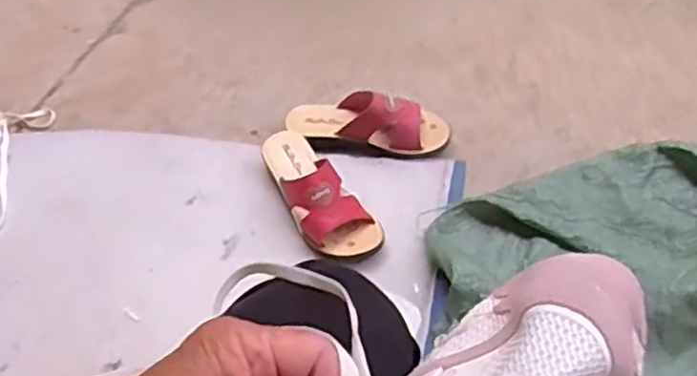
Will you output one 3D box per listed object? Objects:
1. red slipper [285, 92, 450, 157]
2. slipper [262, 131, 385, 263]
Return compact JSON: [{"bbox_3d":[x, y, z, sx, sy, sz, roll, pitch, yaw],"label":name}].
[{"bbox_3d":[0.026,-0.096,1.005,0.225,0.070,0.076,7,53,11],"label":"red slipper"},{"bbox_3d":[-0.044,-0.002,0.941,0.077,0.073,0.226,-31,55,-17],"label":"slipper"}]

